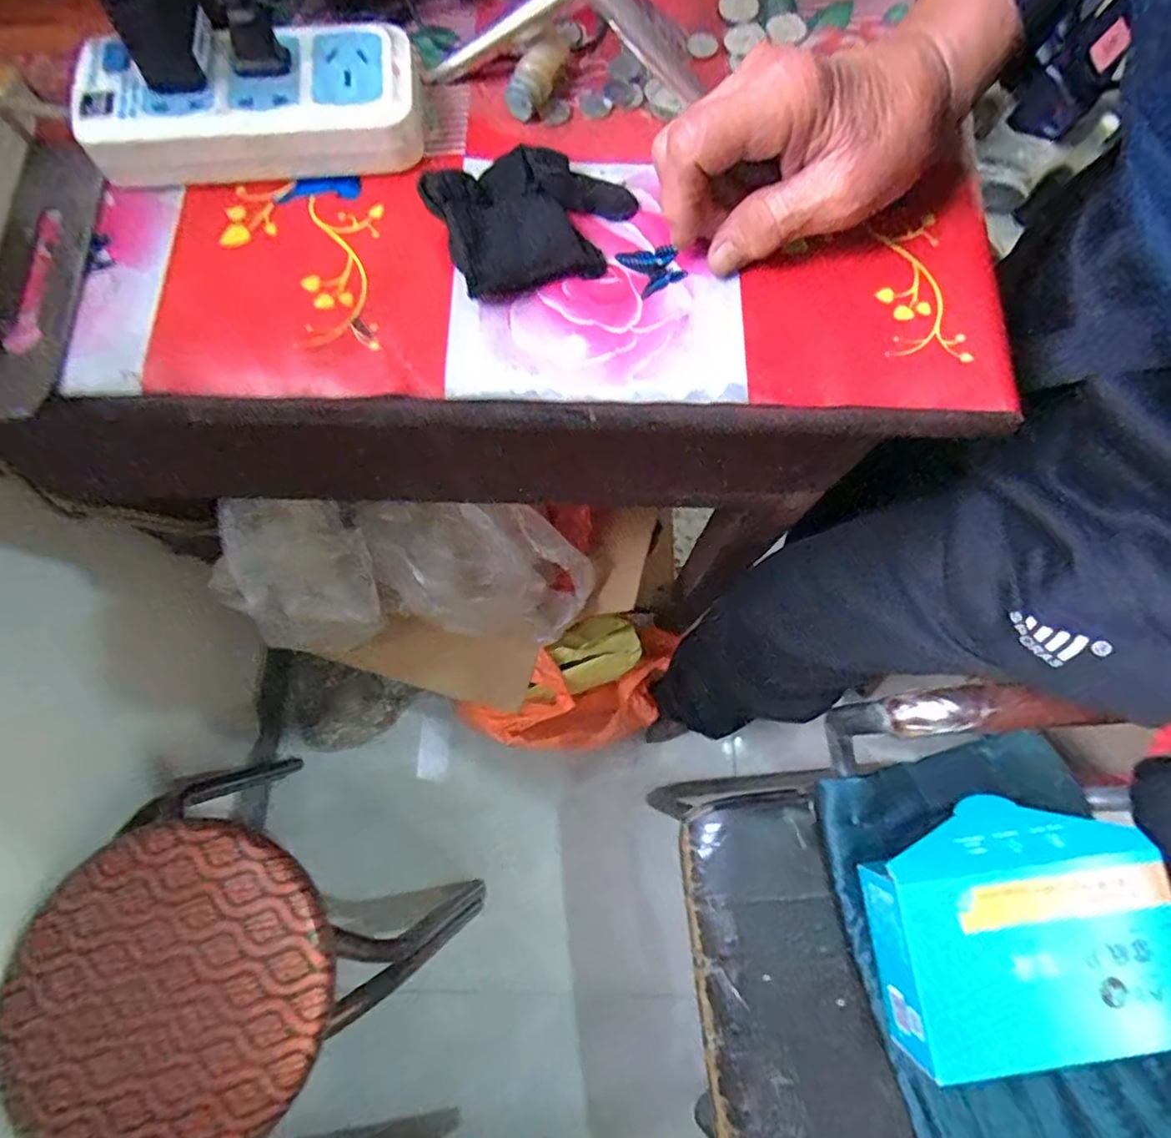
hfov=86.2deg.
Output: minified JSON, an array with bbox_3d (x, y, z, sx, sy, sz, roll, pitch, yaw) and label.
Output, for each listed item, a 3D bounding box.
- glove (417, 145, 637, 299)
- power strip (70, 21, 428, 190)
[{"bbox_3d":[-0.025,-0.185,0.321,0.102,0.027,0.075,-28,76,-9],"label":"glove"},{"bbox_3d":[-0.173,-0.241,0.329,0.169,0.037,0.074,-6,74,-3],"label":"power strip"}]

